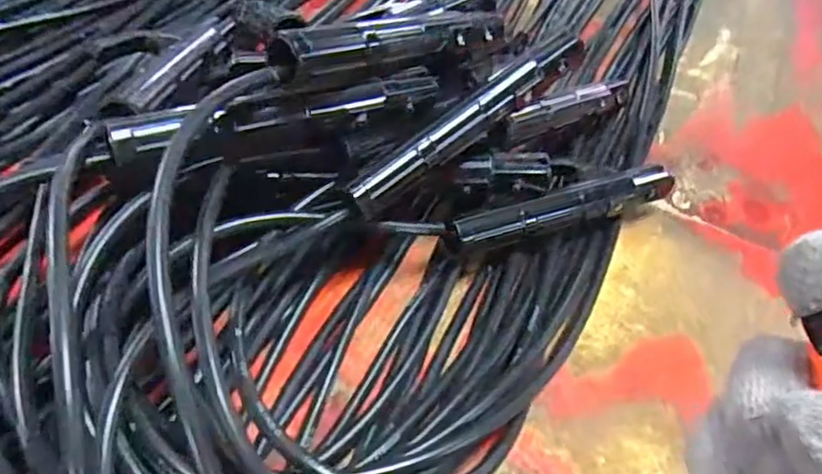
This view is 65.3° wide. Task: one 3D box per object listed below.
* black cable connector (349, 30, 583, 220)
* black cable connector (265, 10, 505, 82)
[{"bbox_3d":[0.039,-0.076,0.415,0.186,0.018,0.023,-38,63,-14],"label":"black cable connector"},{"bbox_3d":[-0.002,-0.126,0.399,0.023,0.027,0.193,42,43,24],"label":"black cable connector"}]

